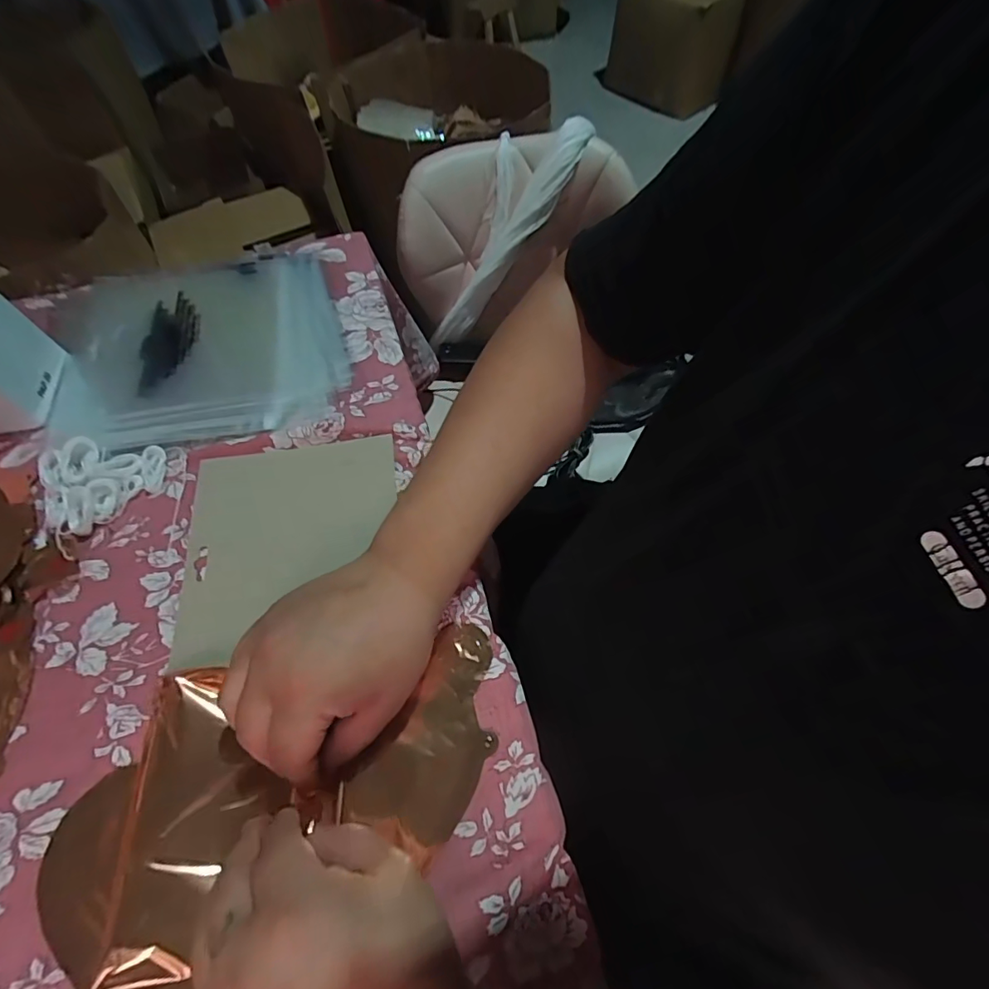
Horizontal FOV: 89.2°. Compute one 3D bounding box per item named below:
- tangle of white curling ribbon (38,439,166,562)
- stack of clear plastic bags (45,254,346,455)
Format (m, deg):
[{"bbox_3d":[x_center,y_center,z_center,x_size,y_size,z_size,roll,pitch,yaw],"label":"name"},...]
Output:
[{"bbox_3d":[-0.327,-0.016,0.418,0.092,0.017,0.097,-34,66,-17],"label":"tangle of white curling ribbon"},{"bbox_3d":[-0.292,-0.146,0.489,0.272,0.020,0.231,-12,61,-6],"label":"stack of clear plastic bags"}]

